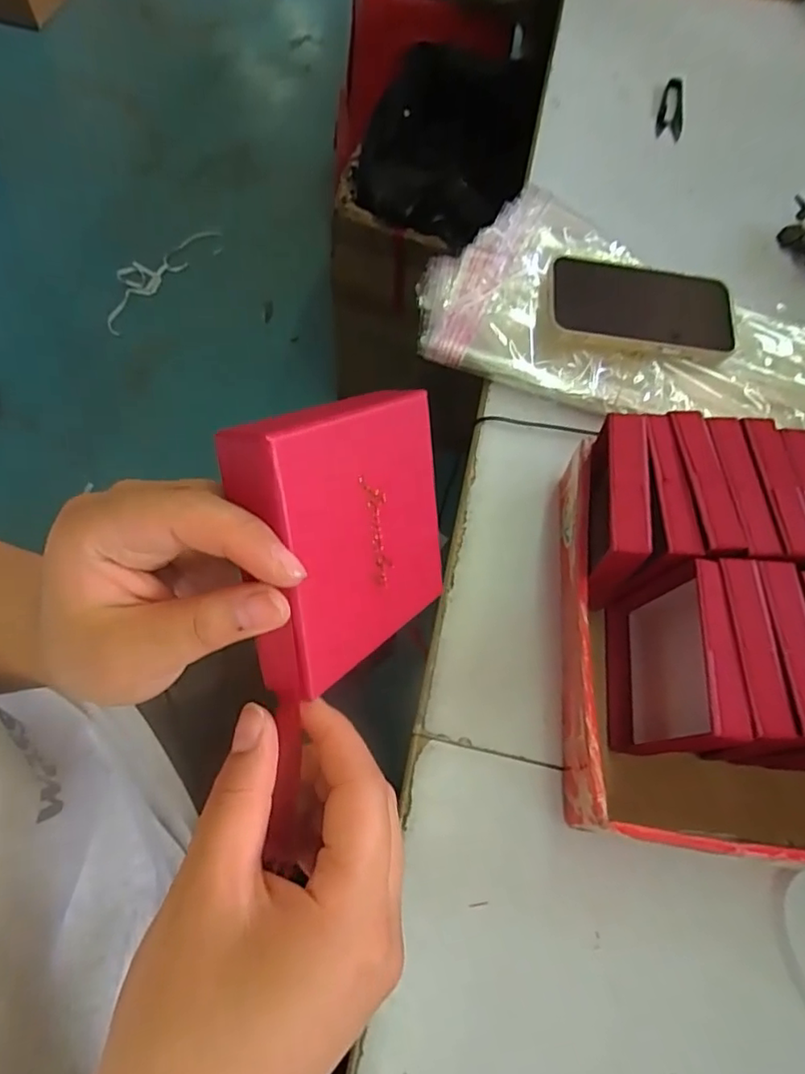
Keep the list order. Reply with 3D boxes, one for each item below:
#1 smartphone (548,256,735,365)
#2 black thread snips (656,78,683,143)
[{"bbox_3d":[0.185,-0.177,0.461,0.147,0.013,0.079,9,67,-6],"label":"smartphone"},{"bbox_3d":[0.293,-0.463,0.645,0.029,0.012,0.095,19,65,4],"label":"black thread snips"}]

